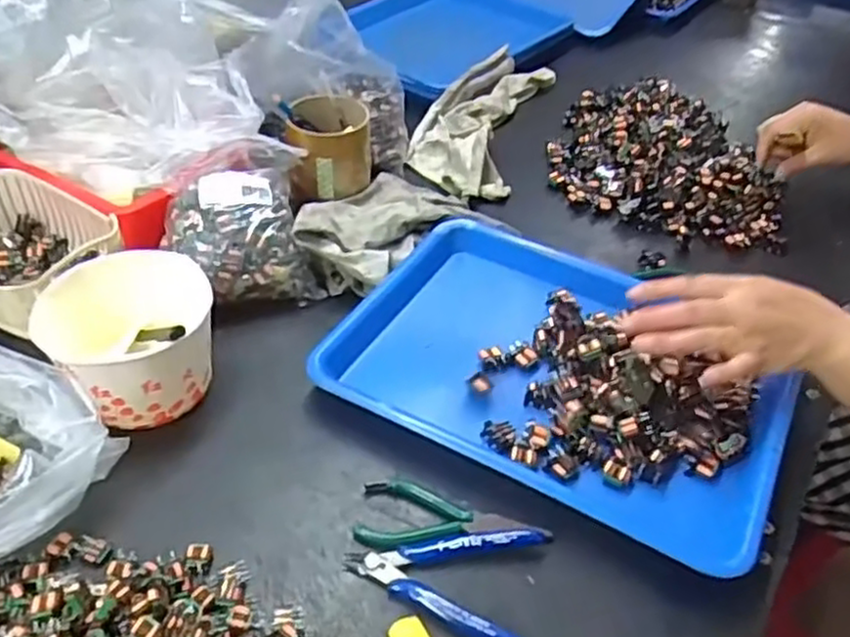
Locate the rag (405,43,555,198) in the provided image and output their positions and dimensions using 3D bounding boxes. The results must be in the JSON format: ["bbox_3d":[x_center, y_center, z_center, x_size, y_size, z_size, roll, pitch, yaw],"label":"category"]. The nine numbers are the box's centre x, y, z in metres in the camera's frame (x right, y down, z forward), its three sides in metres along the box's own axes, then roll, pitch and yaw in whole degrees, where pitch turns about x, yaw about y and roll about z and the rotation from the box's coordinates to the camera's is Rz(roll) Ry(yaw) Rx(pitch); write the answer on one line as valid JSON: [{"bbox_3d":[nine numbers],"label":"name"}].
[{"bbox_3d":[0.066,-0.243,0.856,0.130,0.037,0.301,15,45,7],"label":"rag"}]

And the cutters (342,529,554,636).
[{"bbox_3d":[0.016,0.167,0.445,0.127,0.011,0.076,2,45,-6],"label":"cutters"}]

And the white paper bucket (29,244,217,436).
[{"bbox_3d":[-0.214,0.011,0.531,0.115,0.084,0.101,-9,47,-17],"label":"white paper bucket"}]

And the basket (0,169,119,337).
[{"bbox_3d":[-0.349,-0.059,0.616,0.160,0.060,0.125,31,49,21],"label":"basket"}]

